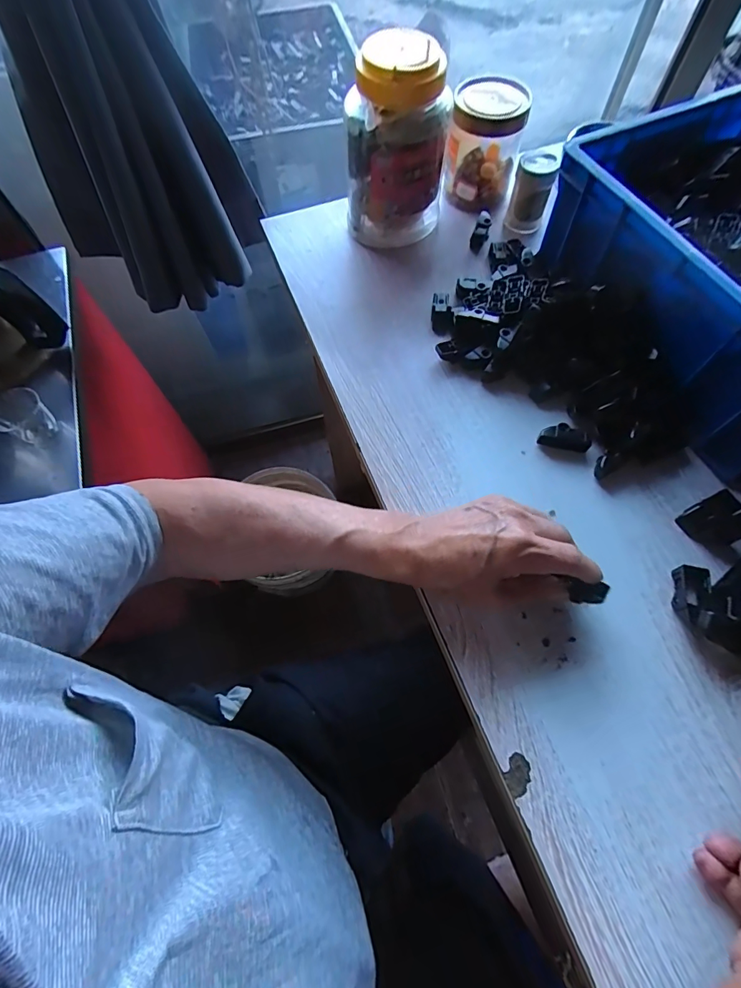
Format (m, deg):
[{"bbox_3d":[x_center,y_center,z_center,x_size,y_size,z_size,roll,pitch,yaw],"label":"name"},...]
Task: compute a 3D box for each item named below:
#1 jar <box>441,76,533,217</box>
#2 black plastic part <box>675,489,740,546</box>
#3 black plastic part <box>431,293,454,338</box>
[{"bbox_3d":[0.134,-0.408,0.524,0.083,0.108,0.091,11,67,6],"label":"jar"},{"bbox_3d":[0.302,0.022,0.376,0.054,0.018,0.041,-23,68,-9],"label":"black plastic part"},{"bbox_3d":[0.080,-0.201,0.484,0.023,0.013,0.058,1,66,2],"label":"black plastic part"}]

